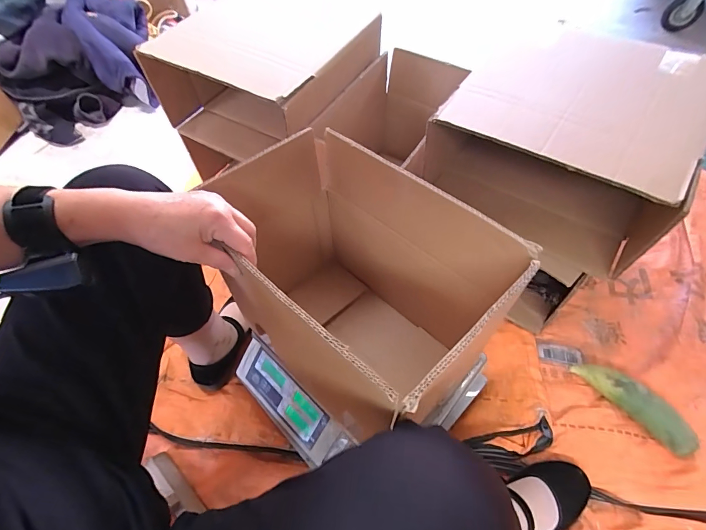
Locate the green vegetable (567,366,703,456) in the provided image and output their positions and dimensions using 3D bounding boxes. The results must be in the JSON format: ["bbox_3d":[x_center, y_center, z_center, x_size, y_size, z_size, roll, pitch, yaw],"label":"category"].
[{"bbox_3d":[0.474,0.223,0.611,0.051,0.044,0.183,-39,62,-19],"label":"green vegetable"}]

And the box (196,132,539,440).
[{"bbox_3d":[0.000,0.034,0.511,0.346,0.315,0.220,38,67,25],"label":"box"}]

